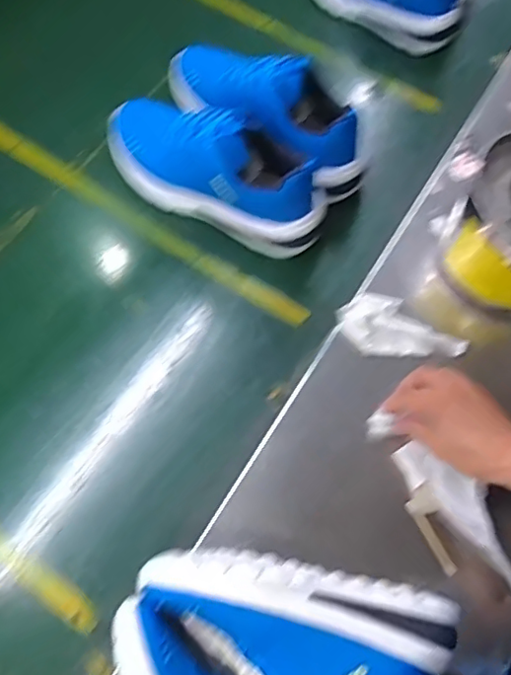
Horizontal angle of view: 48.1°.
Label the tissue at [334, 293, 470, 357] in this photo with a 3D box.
[{"bbox_3d":[0.145,-0.012,0.571,0.123,0.017,0.060,4,67,1],"label":"tissue"}]

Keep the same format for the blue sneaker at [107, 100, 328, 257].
[{"bbox_3d":[-0.050,-0.193,0.619,0.269,0.105,0.084,27,70,10],"label":"blue sneaker"}]

